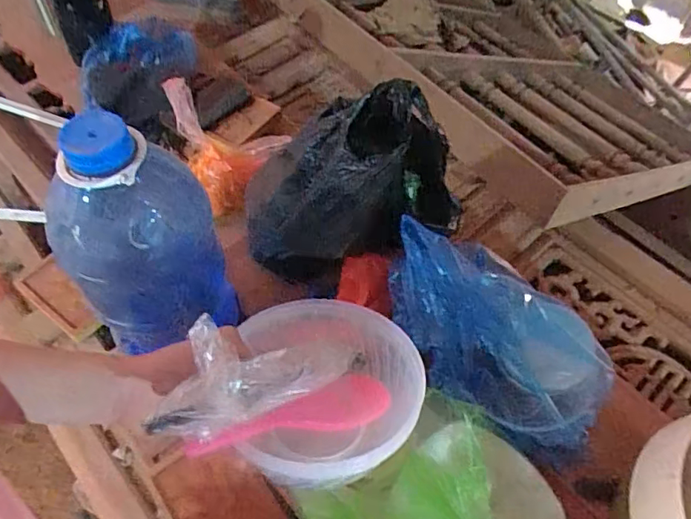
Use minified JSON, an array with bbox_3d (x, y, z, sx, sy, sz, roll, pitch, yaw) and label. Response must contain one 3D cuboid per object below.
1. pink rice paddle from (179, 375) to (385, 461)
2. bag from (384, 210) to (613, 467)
[{"bbox_3d":[-0.039,0.128,0.447,0.194,0.025,0.048,-1,49,-42],"label":"pink rice paddle"},{"bbox_3d":[0.179,0.094,0.651,0.319,0.070,0.179,33,88,4],"label":"bag"}]

